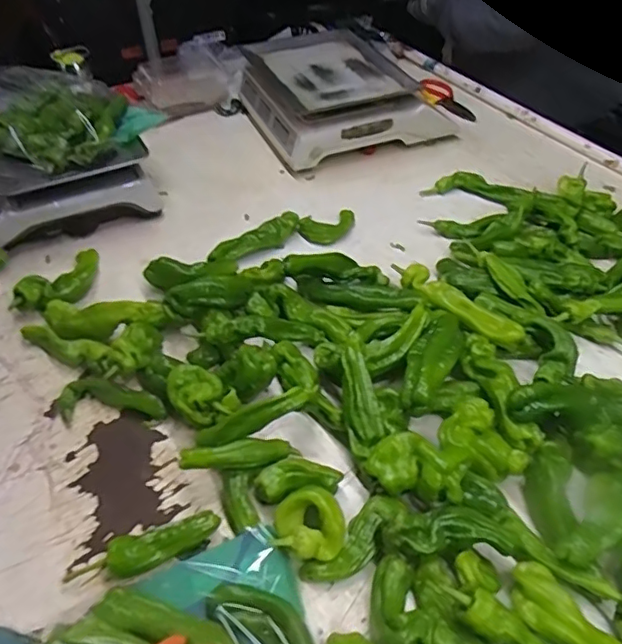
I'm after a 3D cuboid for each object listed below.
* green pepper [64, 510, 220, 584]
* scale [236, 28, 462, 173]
[{"bbox_3d":[-0.164,0.228,0.562,0.147,0.036,0.032,-15,47,-13],"label":"green pepper"},{"bbox_3d":[0.050,-0.479,1.177,0.355,0.127,0.368,-20,48,-17],"label":"scale"}]

